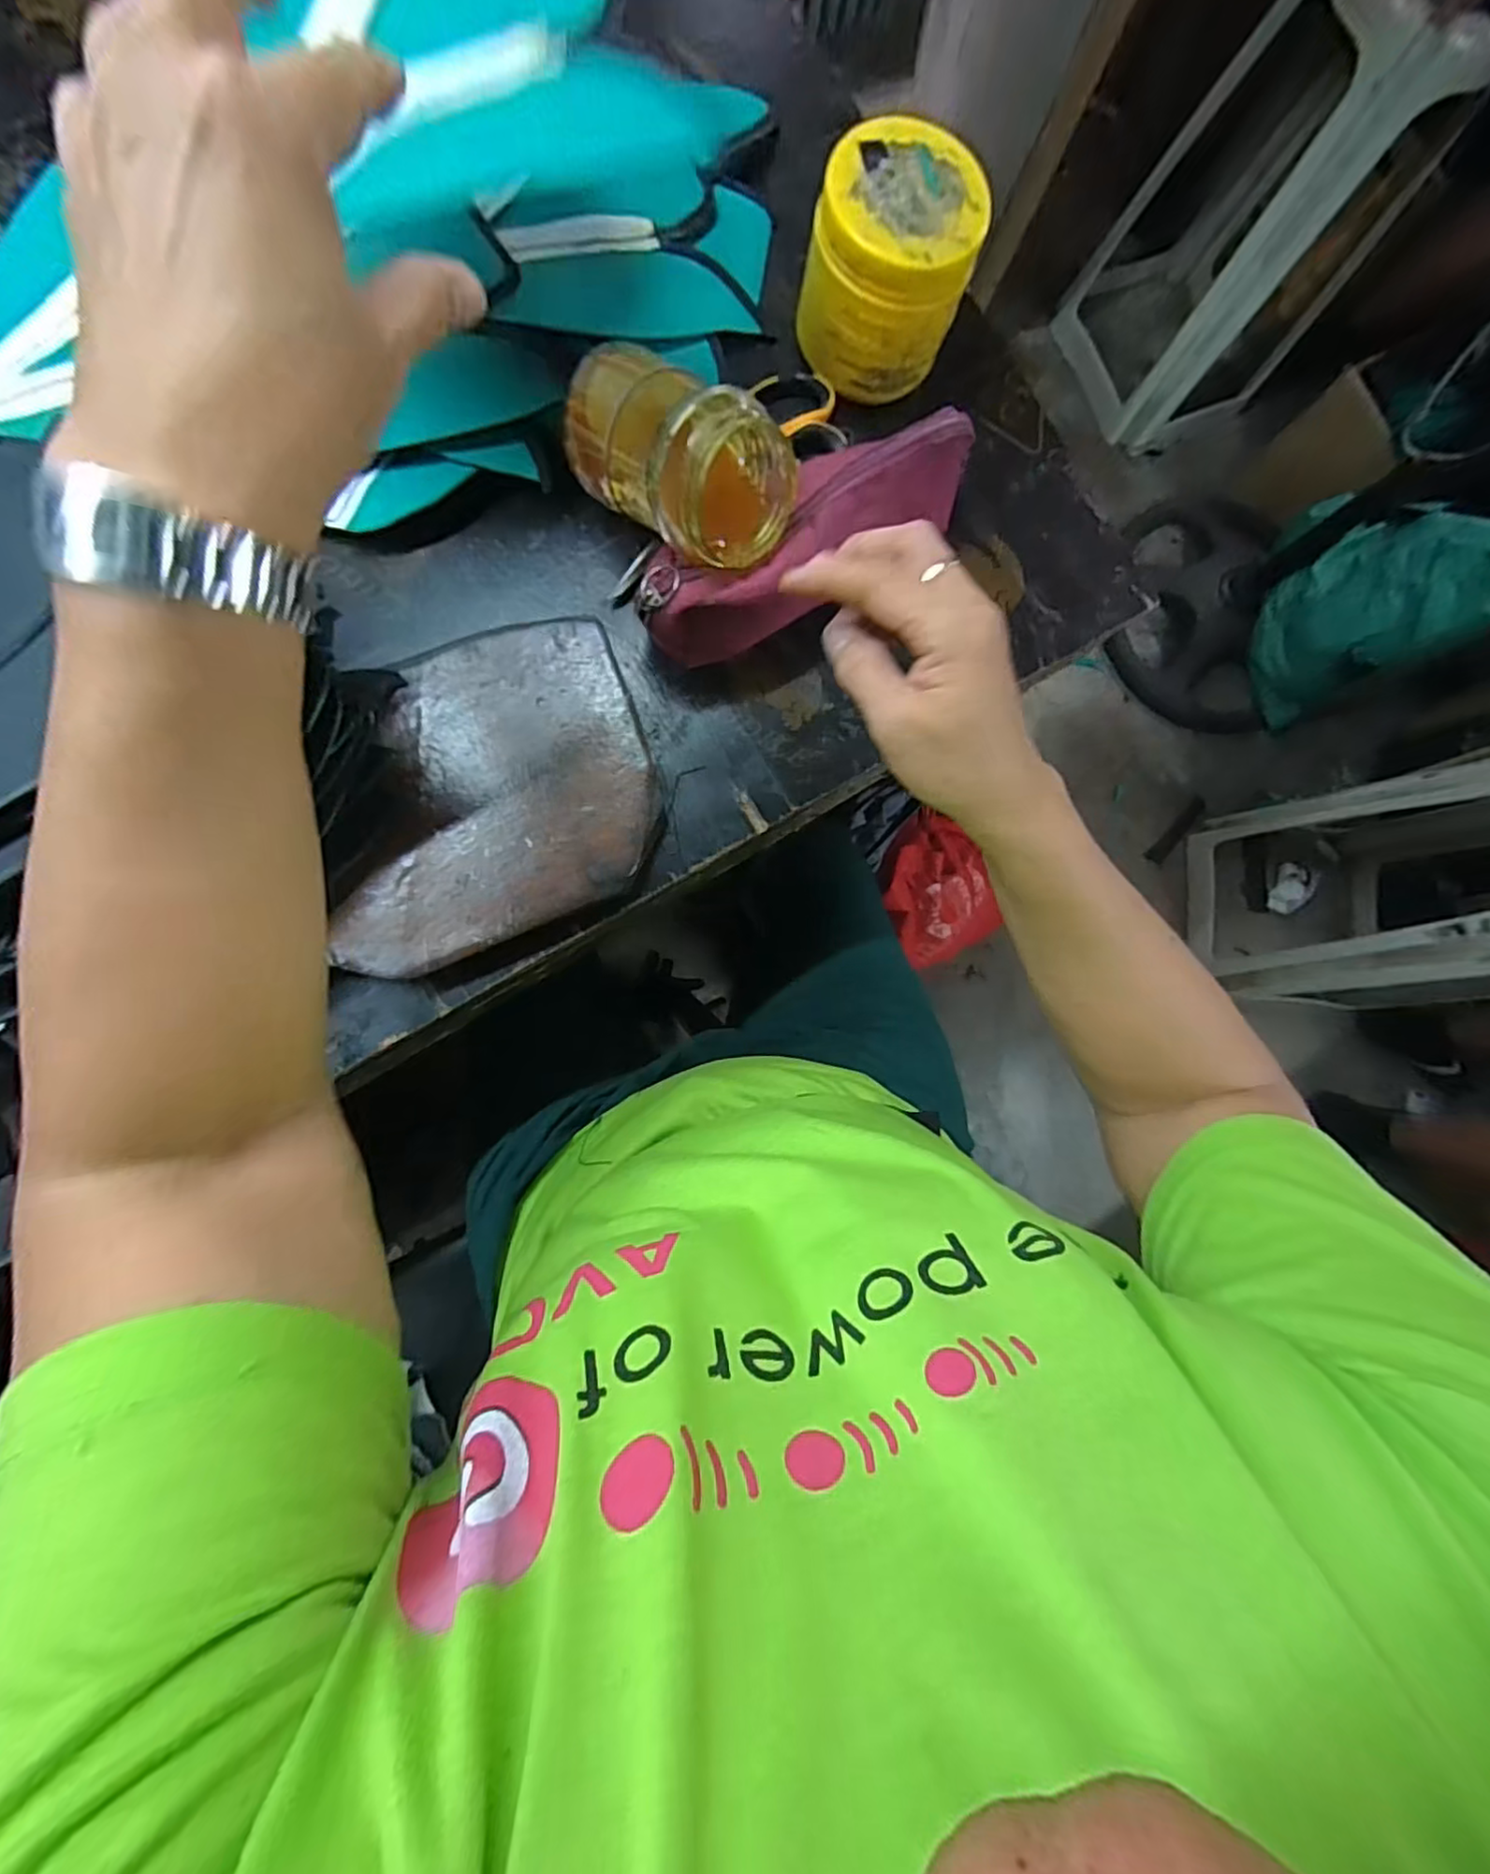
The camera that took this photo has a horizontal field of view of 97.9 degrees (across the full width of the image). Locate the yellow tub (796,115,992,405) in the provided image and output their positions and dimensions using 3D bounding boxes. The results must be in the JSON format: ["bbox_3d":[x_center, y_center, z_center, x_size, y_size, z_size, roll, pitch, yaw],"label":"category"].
[{"bbox_3d":[0.088,-0.408,0.398,0.093,0.080,0.091,1,84,-7],"label":"yellow tub"}]

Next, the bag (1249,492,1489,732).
[{"bbox_3d":[1.115,-0.485,0.993,0.196,0.604,0.328,-31,121,-9],"label":"bag"}]

